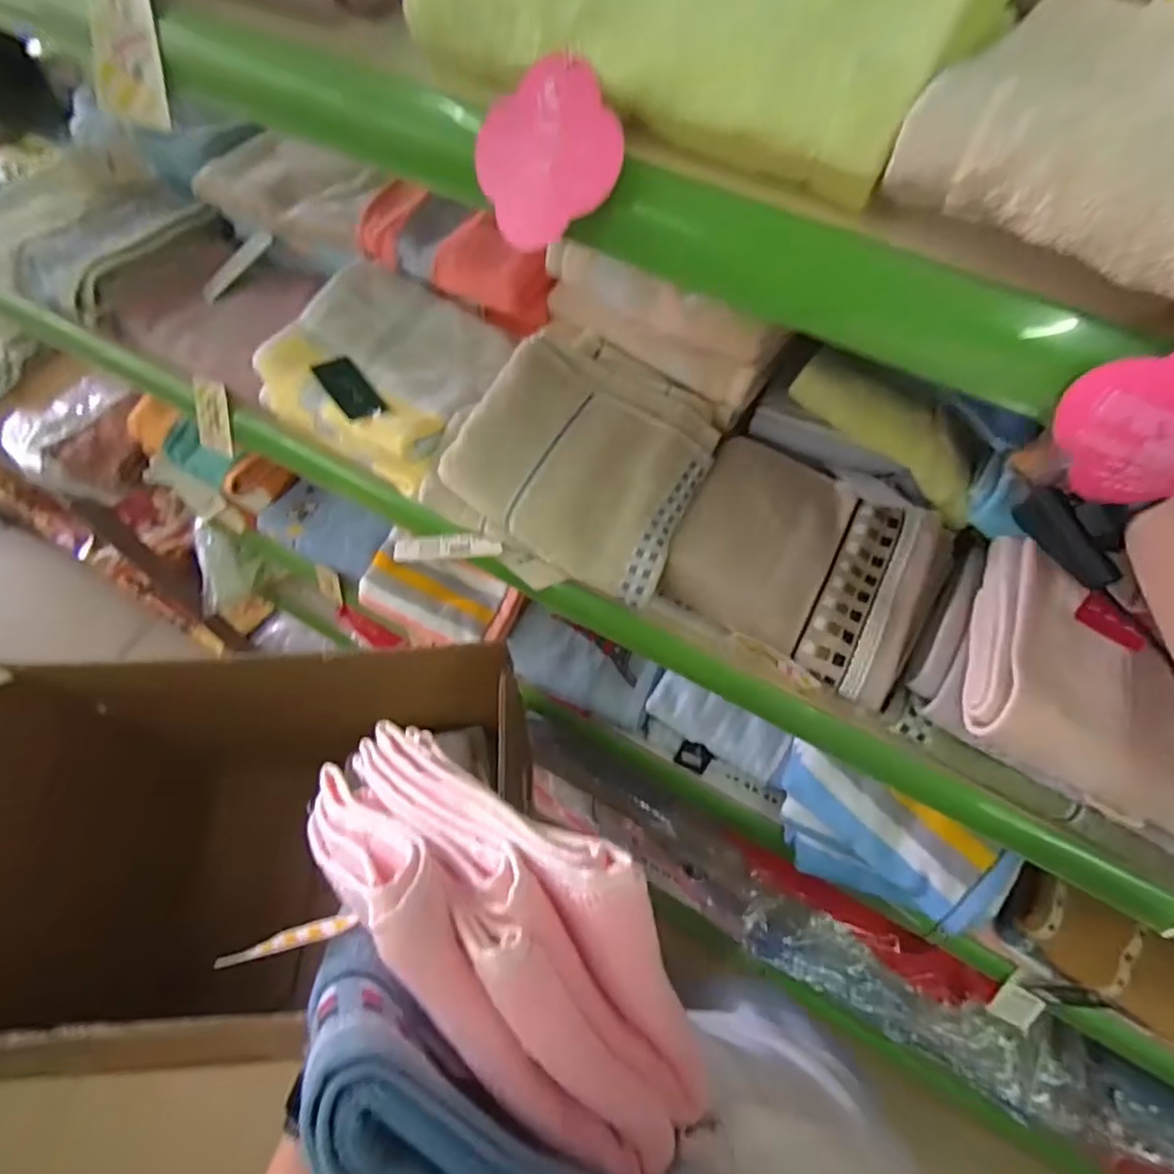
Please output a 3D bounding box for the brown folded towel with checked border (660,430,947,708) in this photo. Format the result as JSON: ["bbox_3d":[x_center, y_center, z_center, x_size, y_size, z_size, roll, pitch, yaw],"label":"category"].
[{"bbox_3d":[0.163,-0.024,0.468,0.187,0.031,0.159,30,64,14],"label":"brown folded towel with checked border"}]

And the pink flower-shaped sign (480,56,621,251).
[{"bbox_3d":[-0.014,-0.154,0.224,0.052,0.006,0.054,3,98,24],"label":"pink flower-shaped sign"}]

